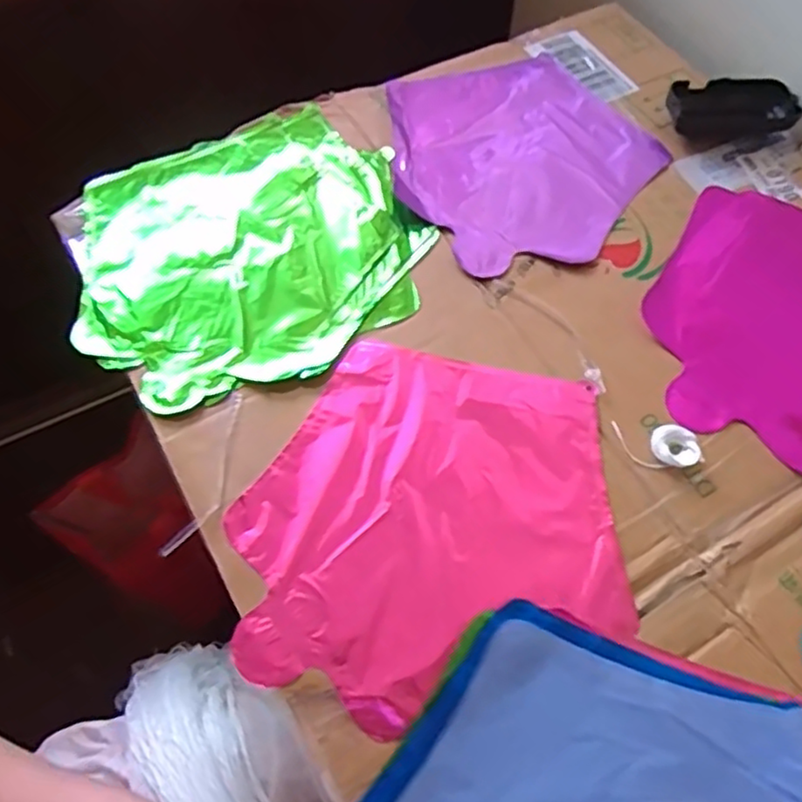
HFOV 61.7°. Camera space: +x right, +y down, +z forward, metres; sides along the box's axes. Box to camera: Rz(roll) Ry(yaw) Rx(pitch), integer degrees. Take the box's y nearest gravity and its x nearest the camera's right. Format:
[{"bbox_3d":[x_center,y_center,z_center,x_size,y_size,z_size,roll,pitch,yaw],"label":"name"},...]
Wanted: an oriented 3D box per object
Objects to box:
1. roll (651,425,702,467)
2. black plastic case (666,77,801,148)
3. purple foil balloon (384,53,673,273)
[{"bbox_3d":[0.176,0.029,0.433,0.030,0.012,0.026,26,64,11],"label":"roll"},{"bbox_3d":[0.284,-0.254,0.581,0.106,0.026,0.056,-12,63,-9],"label":"black plastic case"},{"bbox_3d":[0.094,-0.211,0.568,0.218,0.016,0.235,-30,67,-17],"label":"purple foil balloon"}]

